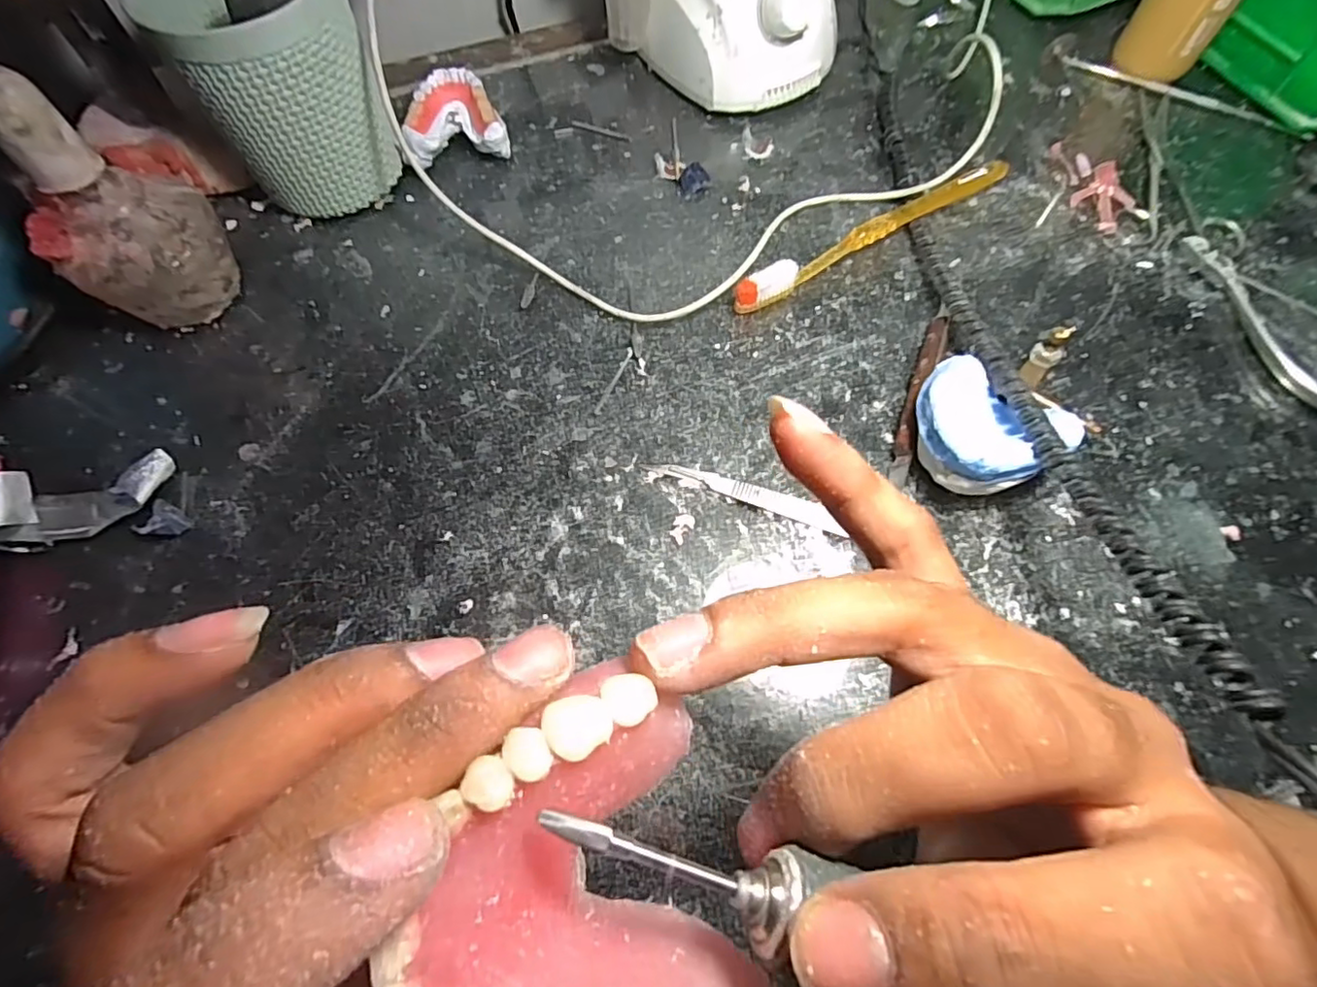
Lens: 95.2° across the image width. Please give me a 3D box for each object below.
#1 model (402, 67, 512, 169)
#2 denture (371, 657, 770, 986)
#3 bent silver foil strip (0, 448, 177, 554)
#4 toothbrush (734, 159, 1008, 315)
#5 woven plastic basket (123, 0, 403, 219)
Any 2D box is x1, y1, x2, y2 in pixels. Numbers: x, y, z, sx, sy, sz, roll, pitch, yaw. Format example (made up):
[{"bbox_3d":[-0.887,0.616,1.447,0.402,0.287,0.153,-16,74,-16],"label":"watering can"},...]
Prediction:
[{"bbox_3d":[-0.126,-0.233,0.379,0.058,0.034,0.052,-11,67,-4],"label":"model"},{"bbox_3d":[-0.012,0.061,0.093,0.045,0.030,0.058,-16,67,-6],"label":"denture"},{"bbox_3d":[-0.269,0.001,0.279,0.067,0.027,0.032,-17,67,-6],"label":"bent silver foil strip"},{"bbox_3d":[0.124,-0.147,0.345,0.187,0.018,0.014,-29,69,-11],"label":"toothbrush"},{"bbox_3d":[-0.203,-0.228,0.323,0.088,0.132,0.089,-34,70,-13],"label":"woven plastic basket"}]

